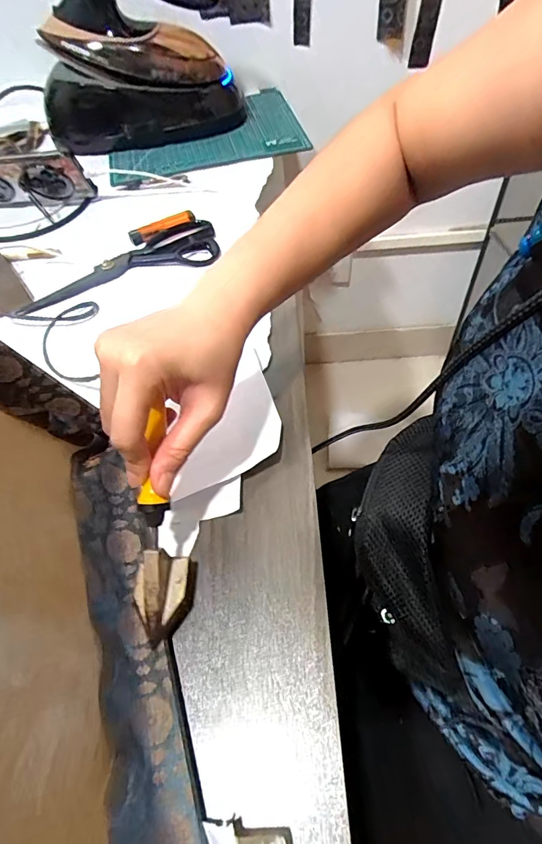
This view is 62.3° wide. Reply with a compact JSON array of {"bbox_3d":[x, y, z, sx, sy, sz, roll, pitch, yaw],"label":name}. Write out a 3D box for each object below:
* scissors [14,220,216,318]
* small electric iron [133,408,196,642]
[{"bbox_3d":[-0.173,-0.180,0.517,0.233,0.016,0.074,-22,56,-10],"label":"scissors"},{"bbox_3d":[-0.074,0.066,0.291,0.037,0.032,0.141,-4,92,2],"label":"small electric iron"}]

